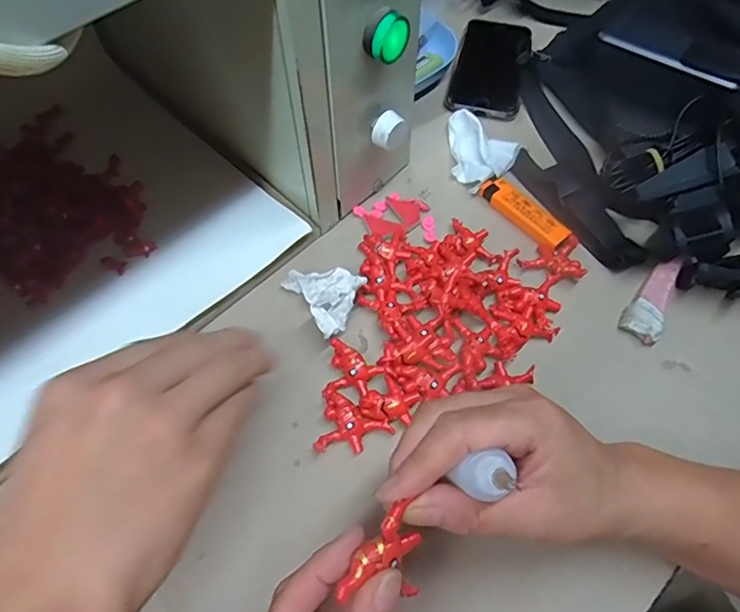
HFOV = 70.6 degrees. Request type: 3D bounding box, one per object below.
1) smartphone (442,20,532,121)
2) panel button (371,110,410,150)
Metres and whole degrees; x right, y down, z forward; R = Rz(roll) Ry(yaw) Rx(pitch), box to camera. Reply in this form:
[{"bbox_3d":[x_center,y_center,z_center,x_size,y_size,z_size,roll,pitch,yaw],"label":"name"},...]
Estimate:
[{"bbox_3d":[0.118,-0.238,0.509,0.068,0.015,0.136,15,61,6],"label":"smartphone"},{"bbox_3d":[0.015,-0.125,0.369,0.019,0.017,0.024,39,67,18],"label":"panel button"}]

